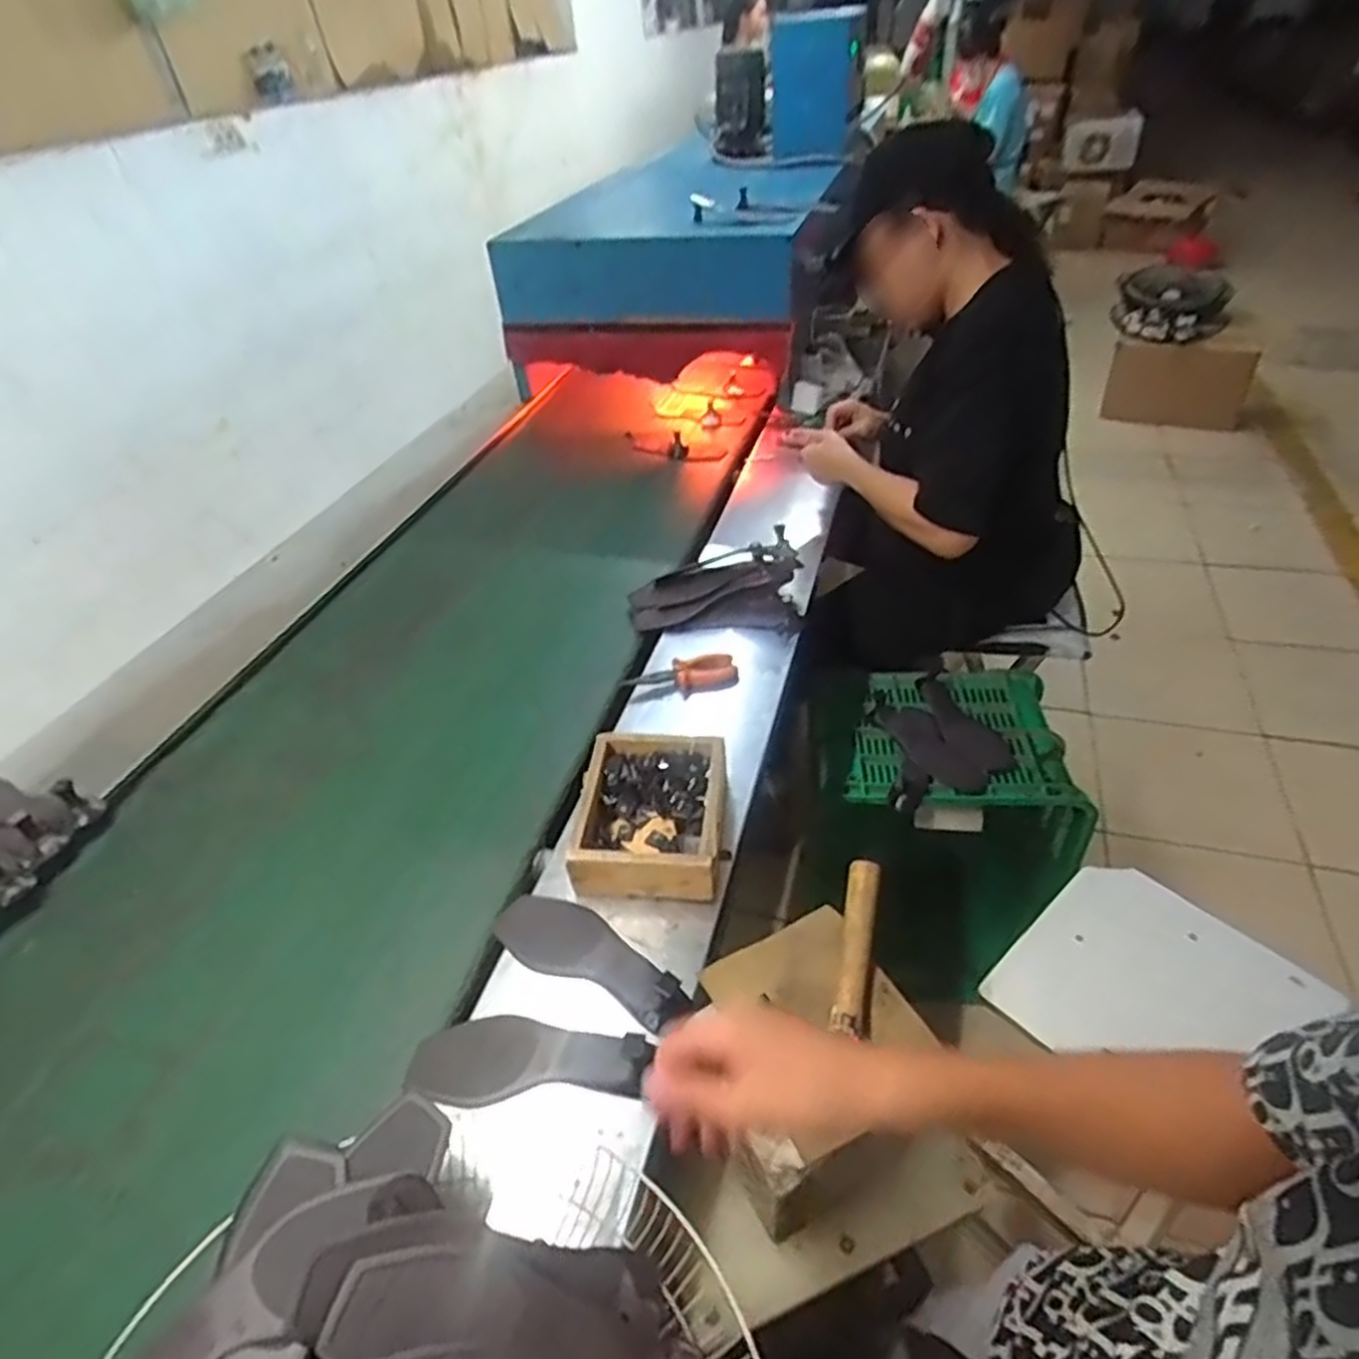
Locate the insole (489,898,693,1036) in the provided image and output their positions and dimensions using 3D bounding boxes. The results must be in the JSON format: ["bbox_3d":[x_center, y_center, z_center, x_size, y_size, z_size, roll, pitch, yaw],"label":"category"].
[{"bbox_3d":[-0.088,0.260,0.759,0.216,0.047,0.073,20,47,27],"label":"insole"}]

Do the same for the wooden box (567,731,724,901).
[{"bbox_3d":[-0.028,0.145,0.860,0.156,0.056,0.184,2,42,9],"label":"wooden box"}]

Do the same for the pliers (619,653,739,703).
[{"bbox_3d":[0.002,-0.001,1.077,0.160,0.038,0.058,-11,41,-6],"label":"pliers"}]

